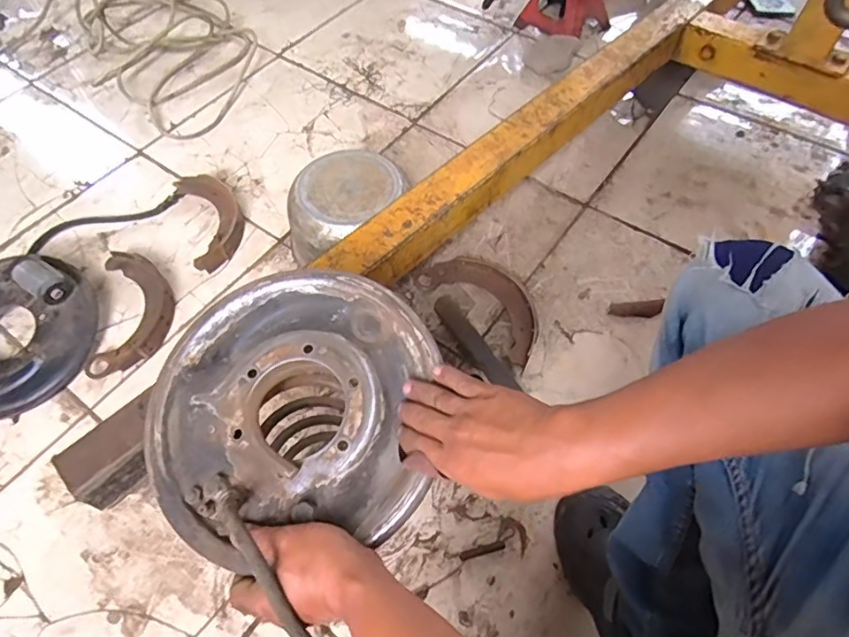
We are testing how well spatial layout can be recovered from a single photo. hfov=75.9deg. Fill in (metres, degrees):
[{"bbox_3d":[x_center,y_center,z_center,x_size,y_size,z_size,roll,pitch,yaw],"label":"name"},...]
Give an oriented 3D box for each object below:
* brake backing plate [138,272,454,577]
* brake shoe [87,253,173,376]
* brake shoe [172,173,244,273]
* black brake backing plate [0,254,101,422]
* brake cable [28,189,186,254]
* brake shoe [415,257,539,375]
[{"bbox_3d":[-0.120,0.076,0.488,0.263,0.053,0.242,0,60,0],"label":"brake backing plate"},{"bbox_3d":[-0.475,-0.014,0.894,0.117,0.027,0.225,-5,60,-3],"label":"brake shoe"},{"bbox_3d":[-0.387,-0.188,0.999,0.101,0.030,0.220,-20,62,-12],"label":"brake shoe"},{"bbox_3d":[-0.652,0.024,0.843,0.265,0.085,0.242,0,60,0],"label":"black brake backing plate"},{"bbox_3d":[-0.589,-0.185,1.015,0.277,0.013,0.052,-23,63,-13],"label":"brake cable"},{"bbox_3d":[0.112,-0.038,0.905,0.234,0.033,0.130,40,67,20],"label":"brake shoe"}]

